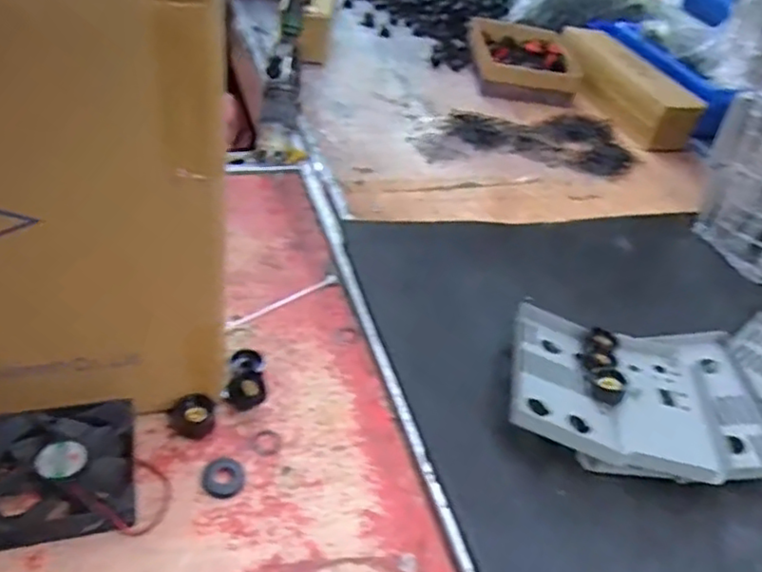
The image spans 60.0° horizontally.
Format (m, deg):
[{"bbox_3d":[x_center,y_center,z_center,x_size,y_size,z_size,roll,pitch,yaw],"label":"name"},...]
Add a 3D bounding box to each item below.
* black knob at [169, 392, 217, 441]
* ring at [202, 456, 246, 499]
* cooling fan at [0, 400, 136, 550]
[{"bbox_3d":[-0.145,0.100,0.507,0.035,0.023,0.027,-3,41,-17],"label":"black knob"},{"bbox_3d":[-0.115,0.140,0.484,0.029,0.004,0.032,-17,47,-30],"label":"ring"},{"bbox_3d":[-0.225,0.127,0.454,0.104,0.029,0.089,-4,42,-18],"label":"cooling fan"}]

